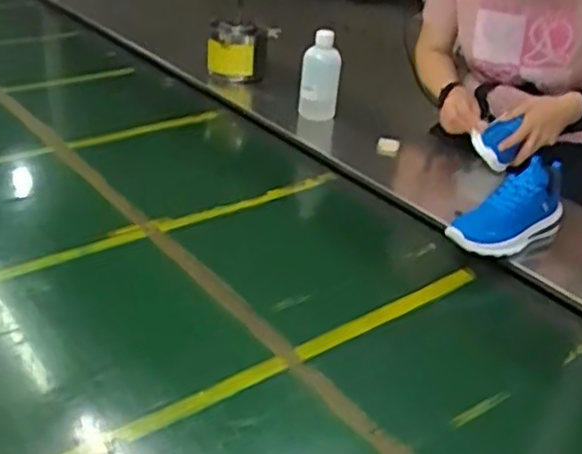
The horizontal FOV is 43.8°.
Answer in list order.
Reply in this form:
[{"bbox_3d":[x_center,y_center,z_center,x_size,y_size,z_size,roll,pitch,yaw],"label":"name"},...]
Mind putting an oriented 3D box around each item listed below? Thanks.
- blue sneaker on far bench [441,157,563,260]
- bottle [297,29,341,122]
[{"bbox_3d":[0.337,-0.035,1.097,0.205,0.105,0.097,-18,37,-35],"label":"blue sneaker on far bench"},{"bbox_3d":[0.057,-0.299,1.459,0.080,0.190,0.075,7,30,3],"label":"bottle"}]

